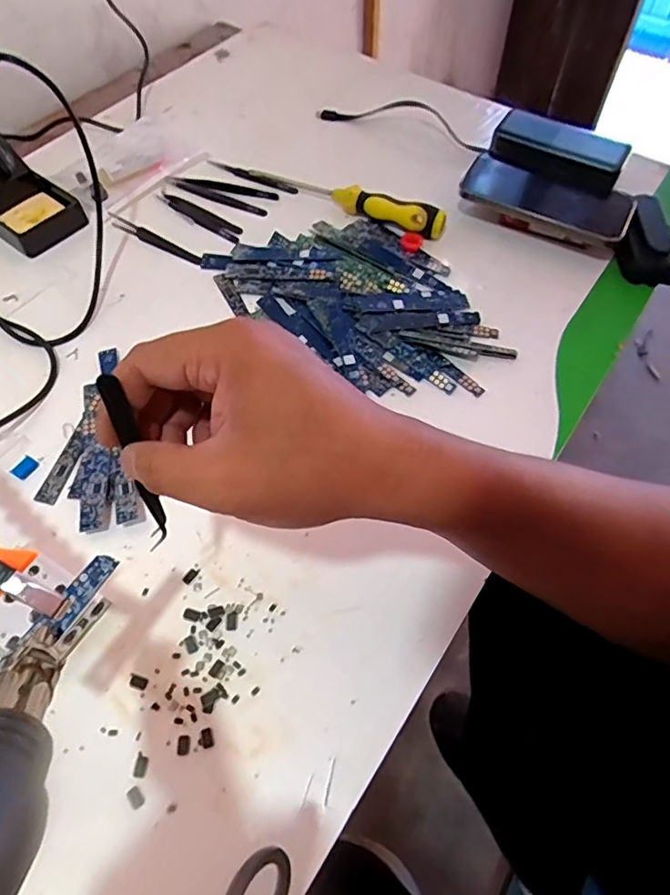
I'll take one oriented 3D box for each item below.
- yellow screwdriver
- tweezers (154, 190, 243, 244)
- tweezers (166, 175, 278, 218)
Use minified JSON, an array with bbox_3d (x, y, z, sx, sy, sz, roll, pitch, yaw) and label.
[{"bbox_3d":[0.013,-0.252,0.545,0.204,0.024,0.024,25,63,13],"label":"yellow screwdriver"},{"bbox_3d":[-0.136,-0.233,0.551,0.109,0.004,0.025,35,66,18],"label":"tweezers"},{"bbox_3d":[-0.117,-0.267,0.571,0.114,0.009,0.035,20,62,11],"label":"tweezers"}]

